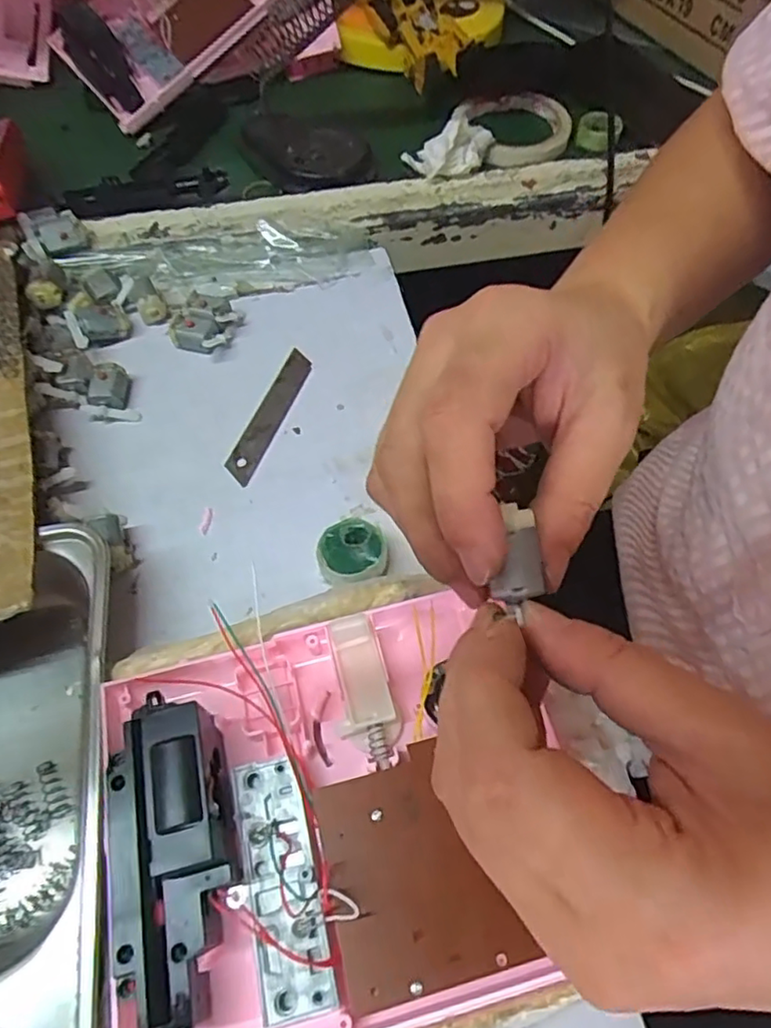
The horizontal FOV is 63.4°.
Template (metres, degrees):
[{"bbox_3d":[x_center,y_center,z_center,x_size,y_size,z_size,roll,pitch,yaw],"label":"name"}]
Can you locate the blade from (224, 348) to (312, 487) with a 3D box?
[{"bbox_3d":[-0.067,-0.059,0.363,0.018,0.004,0.095,18,60,11],"label":"blade"}]

